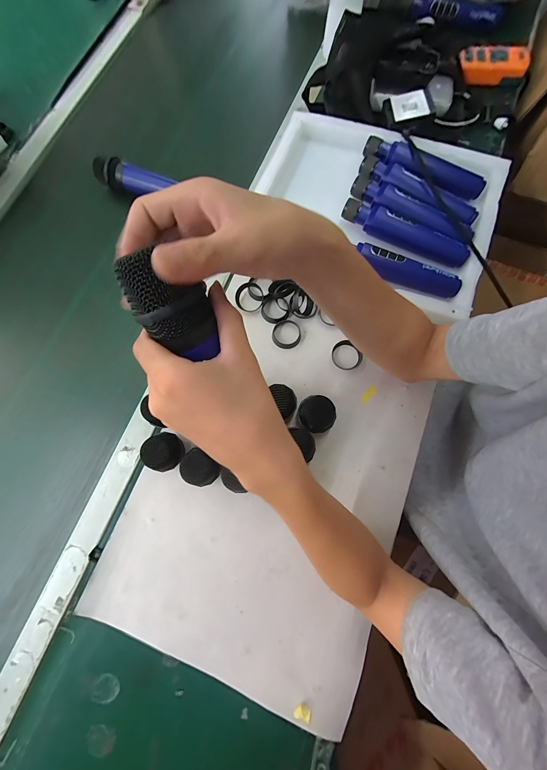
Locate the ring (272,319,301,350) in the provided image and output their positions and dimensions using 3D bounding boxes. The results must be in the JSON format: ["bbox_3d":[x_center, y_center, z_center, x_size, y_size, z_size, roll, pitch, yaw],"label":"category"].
[{"bbox_3d":[0.021,-0.077,0.426,0.042,0.011,0.047,15,76,5],"label":"ring"}]

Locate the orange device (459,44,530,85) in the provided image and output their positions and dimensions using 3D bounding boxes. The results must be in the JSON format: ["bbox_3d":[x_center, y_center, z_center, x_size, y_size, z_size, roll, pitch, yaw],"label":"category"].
[{"bbox_3d":[0.390,-0.570,0.506,0.119,0.030,0.055,12,76,5],"label":"orange device"}]

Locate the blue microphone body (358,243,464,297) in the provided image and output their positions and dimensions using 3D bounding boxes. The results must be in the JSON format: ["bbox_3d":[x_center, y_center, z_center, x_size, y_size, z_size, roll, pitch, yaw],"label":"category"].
[{"bbox_3d":[0.188,-0.160,0.398,0.147,0.026,0.032,24,78,7],"label":"blue microphone body"}]

